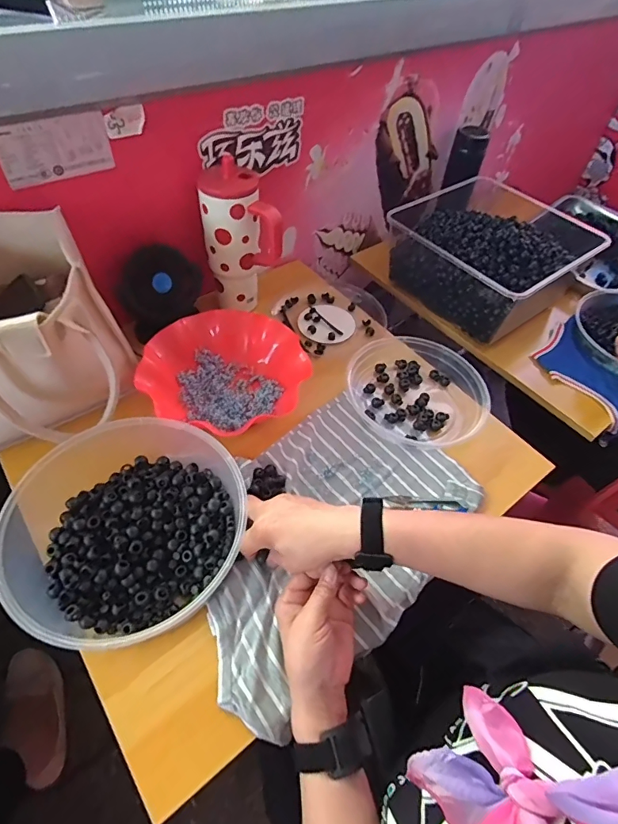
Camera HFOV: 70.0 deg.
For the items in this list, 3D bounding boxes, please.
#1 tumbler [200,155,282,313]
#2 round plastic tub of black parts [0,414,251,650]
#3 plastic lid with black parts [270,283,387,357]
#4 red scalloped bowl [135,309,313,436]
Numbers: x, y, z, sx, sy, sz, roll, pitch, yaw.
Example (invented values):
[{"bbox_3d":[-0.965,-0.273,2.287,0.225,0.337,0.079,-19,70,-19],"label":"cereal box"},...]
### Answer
[{"bbox_3d":[-0.104,-0.261,0.686,0.108,0.212,0.093,-6,52,-9],"label":"tumbler"},{"bbox_3d":[-0.180,0.126,0.457,0.217,0.103,0.218,2,52,-3],"label":"round plastic tub of black parts"},{"bbox_3d":[0.036,-0.177,0.775,0.160,0.029,0.173,2,52,-3],"label":"plastic lid with black parts"},{"bbox_3d":[-0.120,-0.055,0.633,0.226,0.060,0.201,-14,54,-15],"label":"red scalloped bowl"}]

